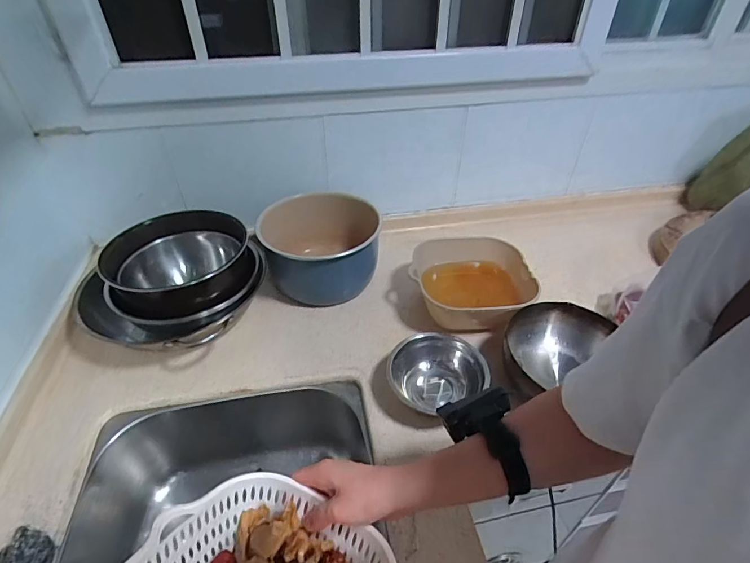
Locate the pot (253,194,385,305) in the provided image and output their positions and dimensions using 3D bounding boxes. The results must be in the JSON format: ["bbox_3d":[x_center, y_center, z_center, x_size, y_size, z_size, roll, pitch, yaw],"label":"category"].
[{"bbox_3d":[-0.107,-0.064,0.811,0.227,0.126,0.215,0,40,0],"label":"pot"}]

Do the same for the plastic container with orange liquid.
[{"bbox_3d":[0.183,0.002,0.780,0.215,0.074,0.215,1,40,1],"label":"plastic container with orange liquid"}]

